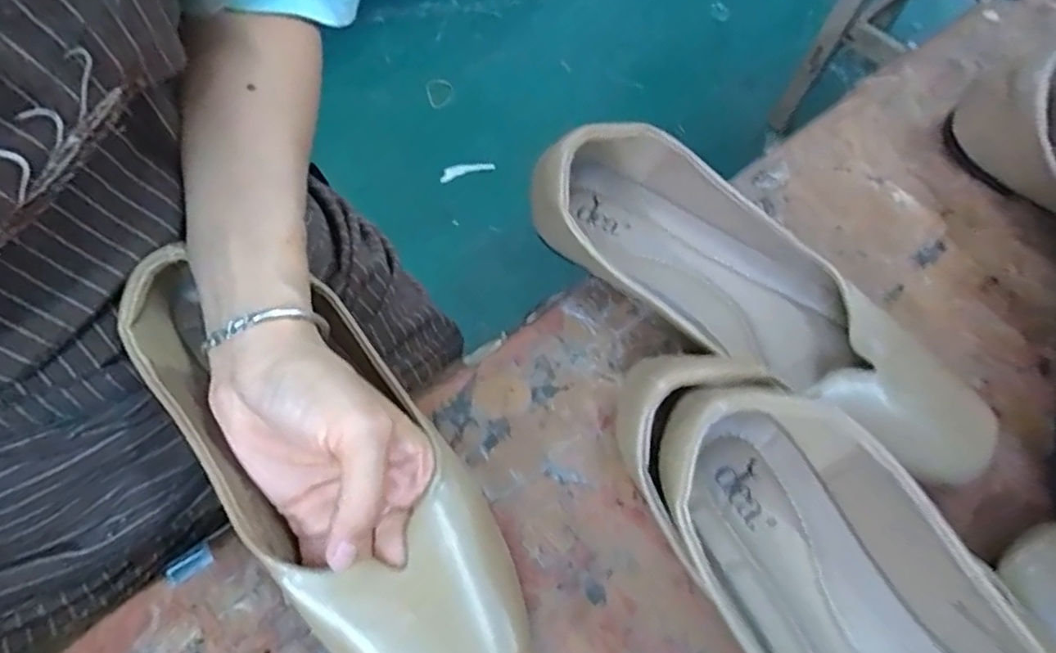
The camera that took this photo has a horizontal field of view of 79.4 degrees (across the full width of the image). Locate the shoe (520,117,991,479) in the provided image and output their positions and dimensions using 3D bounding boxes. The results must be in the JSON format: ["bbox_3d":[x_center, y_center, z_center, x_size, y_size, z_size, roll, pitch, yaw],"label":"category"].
[{"bbox_3d":[0.114,-0.015,0.318,0.248,0.062,0.086,34,70,13],"label":"shoe"}]

